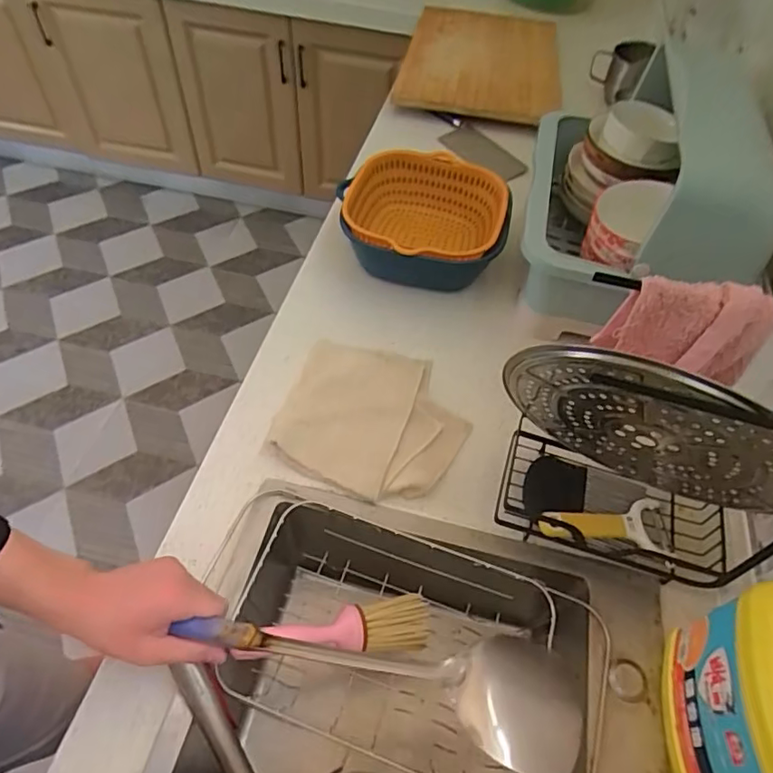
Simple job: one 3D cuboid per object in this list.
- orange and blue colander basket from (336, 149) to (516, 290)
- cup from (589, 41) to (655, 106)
[{"bbox_3d":[0.054,-0.250,0.880,0.235,0.123,0.218,10,53,3],"label":"orange and blue colander basket"},{"bbox_3d":[0.461,-0.630,1.126,0.100,0.110,0.100,2,53,-3],"label":"cup"}]

